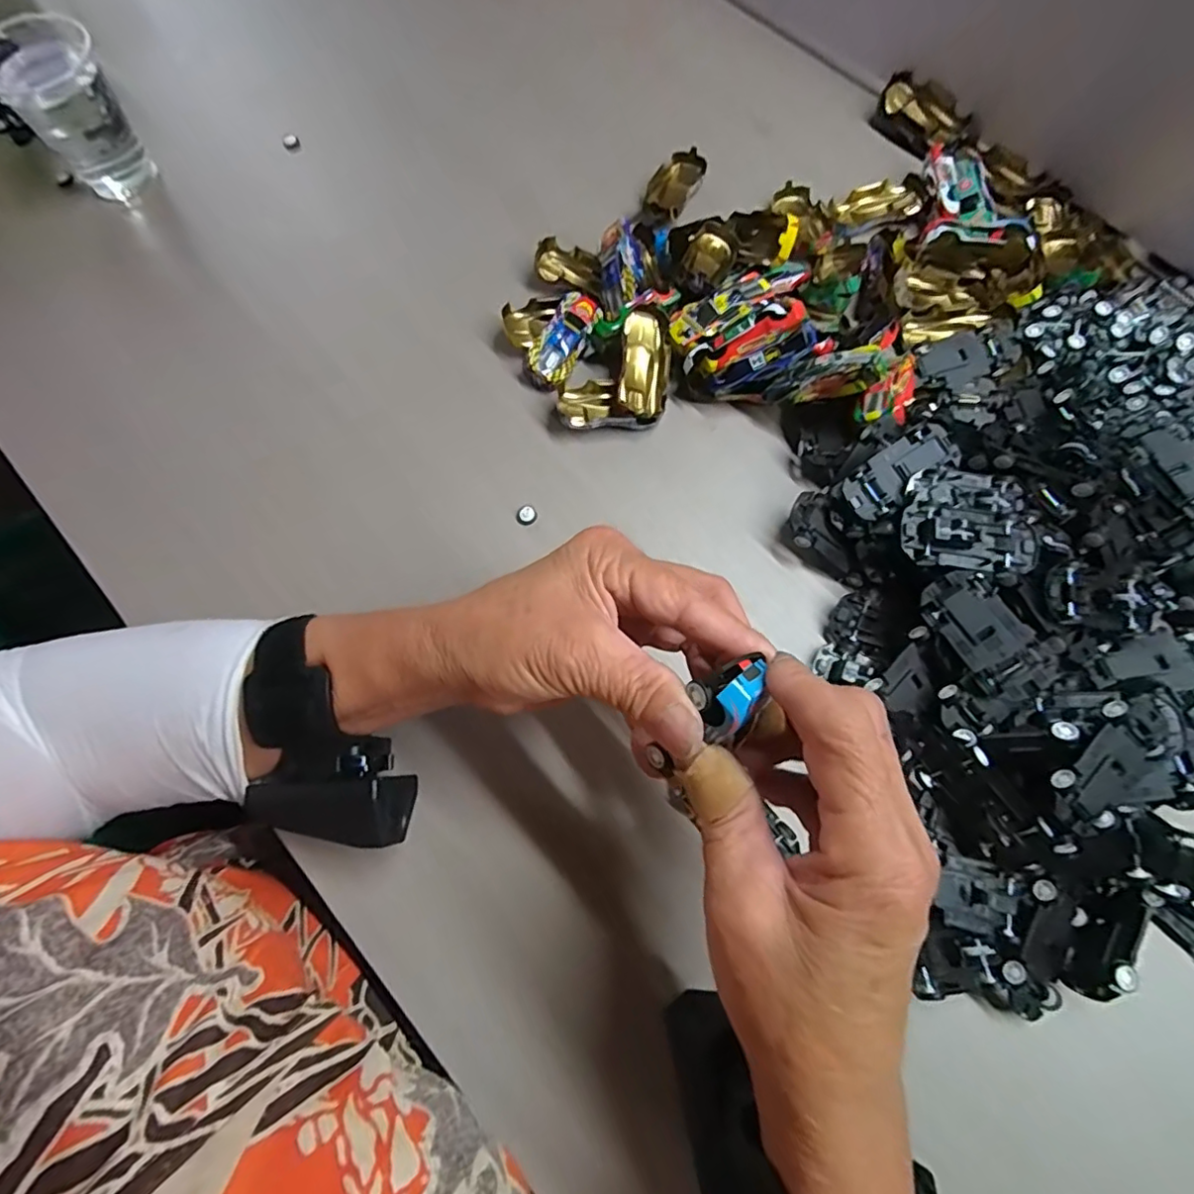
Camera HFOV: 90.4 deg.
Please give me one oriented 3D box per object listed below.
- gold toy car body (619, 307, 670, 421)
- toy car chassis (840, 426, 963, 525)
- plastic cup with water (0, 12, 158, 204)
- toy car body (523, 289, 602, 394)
[{"bbox_3d":[0.028,-0.135,0.351,0.027,0.016,0.060,2,88,0],"label":"gold toy car body"},{"bbox_3d":[0.159,-0.066,0.308,0.062,0.007,0.028,-32,76,-10],"label":"toy car chassis"},{"bbox_3d":[-0.333,-0.307,0.382,0.060,0.079,0.063,39,77,10],"label":"plastic cup with water"},{"bbox_3d":[-0.019,-0.158,0.360,0.024,0.019,0.065,25,75,7],"label":"toy car body"}]

